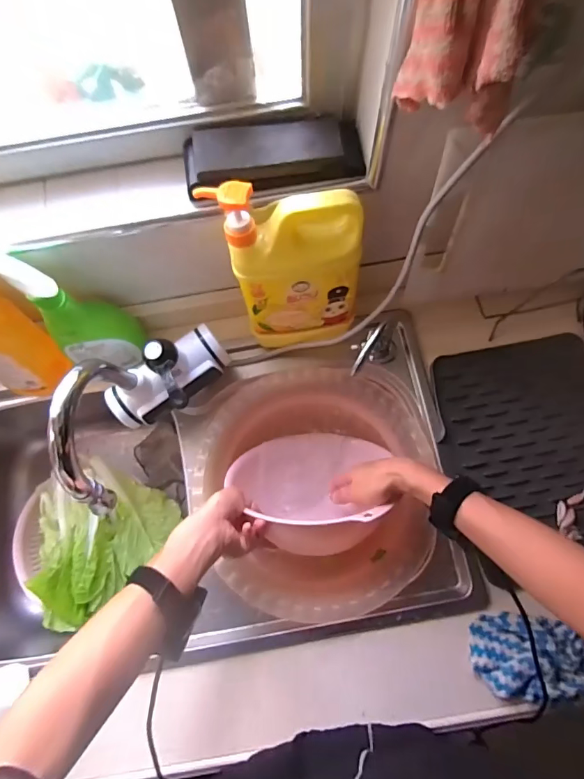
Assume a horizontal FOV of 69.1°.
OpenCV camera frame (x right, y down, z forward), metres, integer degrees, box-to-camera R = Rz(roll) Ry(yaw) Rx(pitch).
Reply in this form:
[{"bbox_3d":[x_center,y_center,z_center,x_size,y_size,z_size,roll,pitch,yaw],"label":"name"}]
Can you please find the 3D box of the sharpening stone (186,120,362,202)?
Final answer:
[{"bbox_3d":[-0.017,-0.245,0.444,0.185,0.039,0.066,-8,75,0],"label":"sharpening stone"}]

